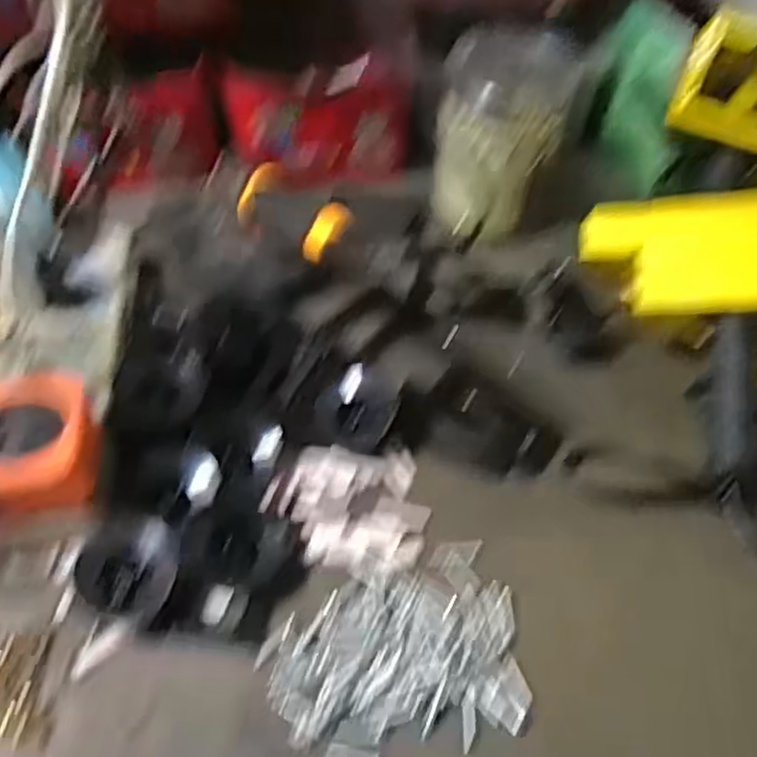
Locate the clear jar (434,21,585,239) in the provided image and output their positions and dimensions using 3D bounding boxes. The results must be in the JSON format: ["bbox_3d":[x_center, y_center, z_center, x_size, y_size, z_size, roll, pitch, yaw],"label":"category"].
[{"bbox_3d":[0.083,-0.166,0.487,0.085,0.117,0.084,0,50,0],"label":"clear jar"}]

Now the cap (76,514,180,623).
[{"bbox_3d":[-0.119,0.089,0.338,0.045,0.014,0.046,1,53,-1],"label":"cap"}]

